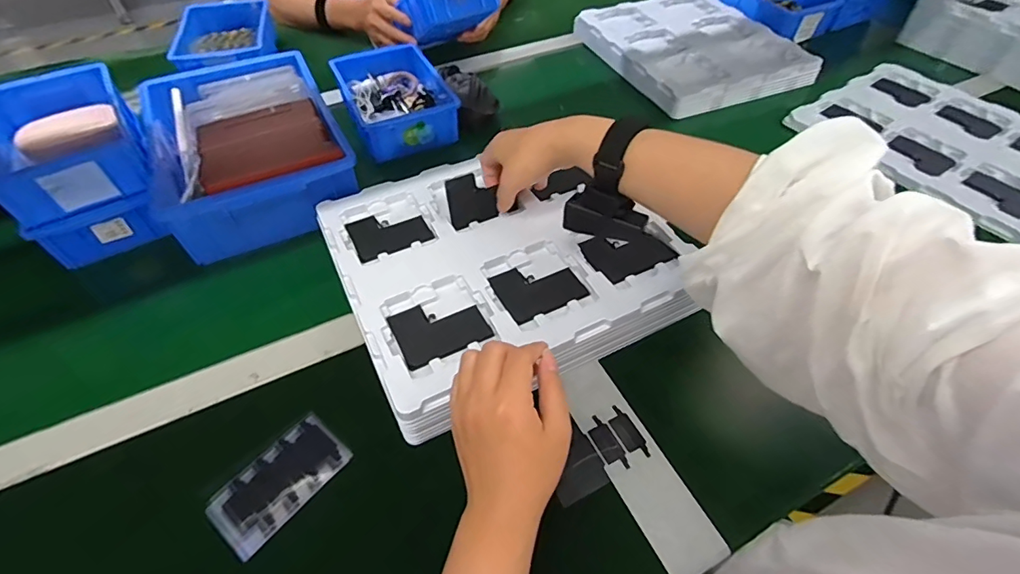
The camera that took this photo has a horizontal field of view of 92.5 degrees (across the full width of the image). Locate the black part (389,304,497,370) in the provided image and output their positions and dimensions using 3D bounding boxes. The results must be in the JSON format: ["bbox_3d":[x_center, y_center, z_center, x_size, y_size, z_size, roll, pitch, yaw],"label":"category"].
[{"bbox_3d":[-0.062,0.036,0.433,0.077,0.004,0.063,-22,53,-17],"label":"black part"}]

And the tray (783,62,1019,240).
[{"bbox_3d":[0.608,-0.211,0.684,0.267,0.027,0.320,-30,57,-23],"label":"tray"}]

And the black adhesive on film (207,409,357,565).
[{"bbox_3d":[-0.185,0.155,0.393,0.060,0.005,0.102,32,57,23],"label":"black adhesive on film"}]

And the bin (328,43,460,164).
[{"bbox_3d":[-0.165,-0.270,0.708,0.130,0.066,0.202,-21,54,-17],"label":"bin"}]

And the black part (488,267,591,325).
[{"bbox_3d":[0.027,0.000,0.462,0.078,0.005,0.061,-22,53,-17],"label":"black part"}]

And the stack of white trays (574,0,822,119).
[{"bbox_3d":[0.310,-0.416,0.844,0.284,0.045,0.322,-19,53,-15],"label":"stack of white trays"}]

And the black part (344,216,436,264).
[{"bbox_3d":[-0.126,-0.057,0.513,0.077,0.005,0.068,-22,53,-17],"label":"black part"}]

